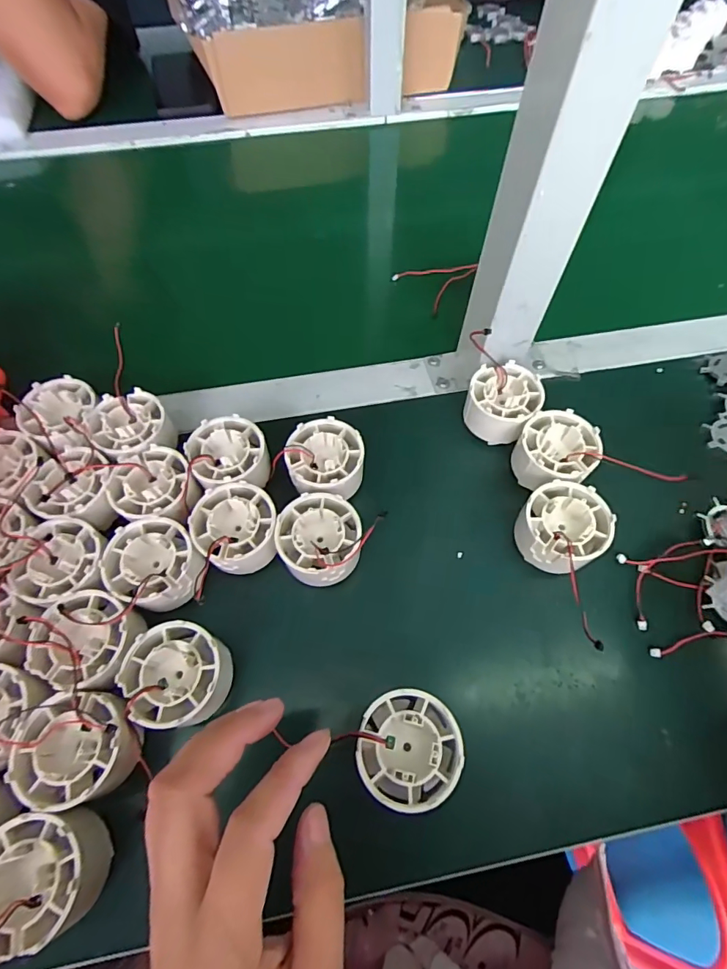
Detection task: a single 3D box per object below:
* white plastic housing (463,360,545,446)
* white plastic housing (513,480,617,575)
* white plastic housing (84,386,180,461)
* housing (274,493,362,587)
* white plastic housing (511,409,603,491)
[{"bbox_3d":[0.102,-0.058,0.347,0.050,0.039,0.053,0,62,0],"label":"white plastic housing"},{"bbox_3d":[0.125,0.029,0.297,0.050,0.035,0.053,0,62,0],"label":"white plastic housing"},{"bbox_3d":[-0.166,-0.040,0.335,0.053,0.034,0.055,0,62,0],"label":"white plastic housing"},{"bbox_3d":[-0.028,0.039,0.296,0.051,0.044,0.055,0,62,0],"label":"housing"},{"bbox_3d":[0.130,-0.017,0.326,0.052,0.042,0.058,36,68,17],"label":"white plastic housing"}]

